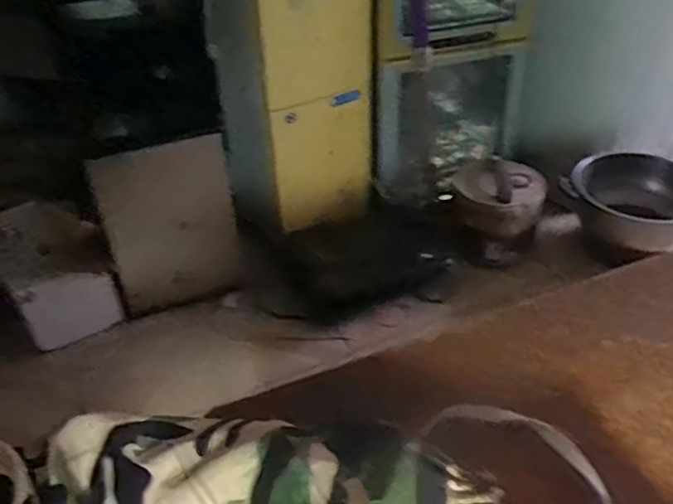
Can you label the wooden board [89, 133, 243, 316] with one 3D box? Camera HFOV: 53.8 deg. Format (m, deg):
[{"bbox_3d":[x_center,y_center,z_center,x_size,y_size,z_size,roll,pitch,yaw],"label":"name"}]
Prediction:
[{"bbox_3d":[-0.345,-0.040,1.435,0.280,0.544,0.030,-21,60,-20],"label":"wooden board"}]

